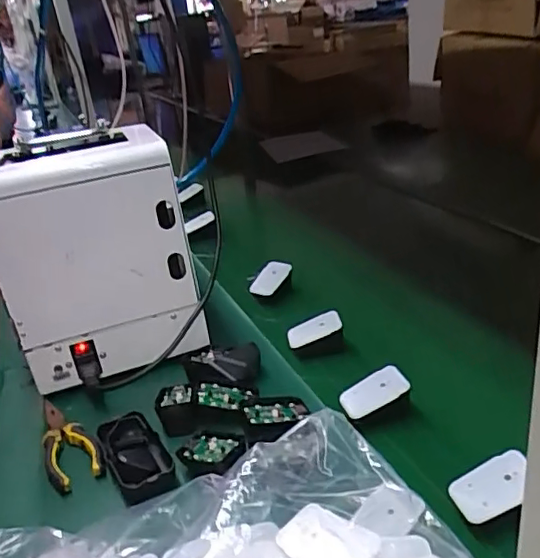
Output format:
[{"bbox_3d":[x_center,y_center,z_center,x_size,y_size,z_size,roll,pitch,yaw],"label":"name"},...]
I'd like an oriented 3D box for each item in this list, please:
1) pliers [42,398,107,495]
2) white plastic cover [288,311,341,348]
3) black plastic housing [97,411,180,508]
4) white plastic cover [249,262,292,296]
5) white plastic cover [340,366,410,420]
[{"bbox_3d":[-0.214,0.165,0.603,0.052,0.026,0.152,-12,27,-25],"label":"pliers"},{"bbox_3d":[0.055,0.064,0.714,0.073,0.026,0.009,-26,-4,19],"label":"white plastic cover"},{"bbox_3d":[-0.125,0.170,0.543,0.052,0.020,0.136,-19,29,-21],"label":"black plastic housing"},{"bbox_3d":[0.001,0.000,0.847,0.037,0.063,0.011,33,2,19],"label":"white plastic cover"},{"bbox_3d":[0.107,0.117,0.590,0.070,0.034,0.009,-33,-22,10],"label":"white plastic cover"}]

